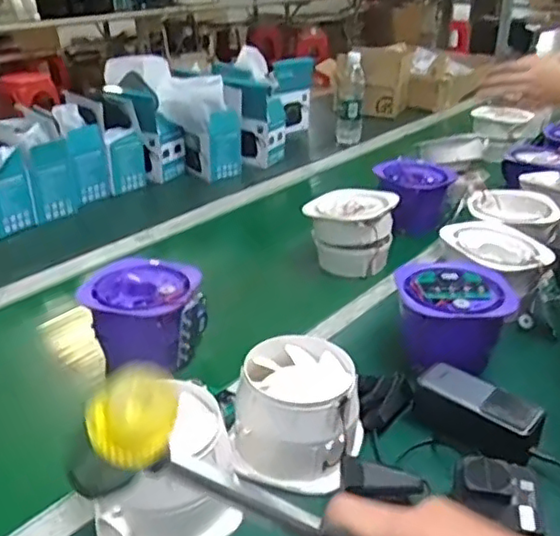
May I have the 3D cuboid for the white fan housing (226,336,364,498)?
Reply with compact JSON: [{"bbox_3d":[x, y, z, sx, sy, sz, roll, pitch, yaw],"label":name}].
[{"bbox_3d":[0.018,0.149,0.664,0.132,0.097,0.127,4,28,8],"label":"white fan housing"}]

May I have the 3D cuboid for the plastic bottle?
[{"bbox_3d":[0.184,-0.440,1.661,0.073,0.223,0.065,3,28,6],"label":"plastic bottle"}]

